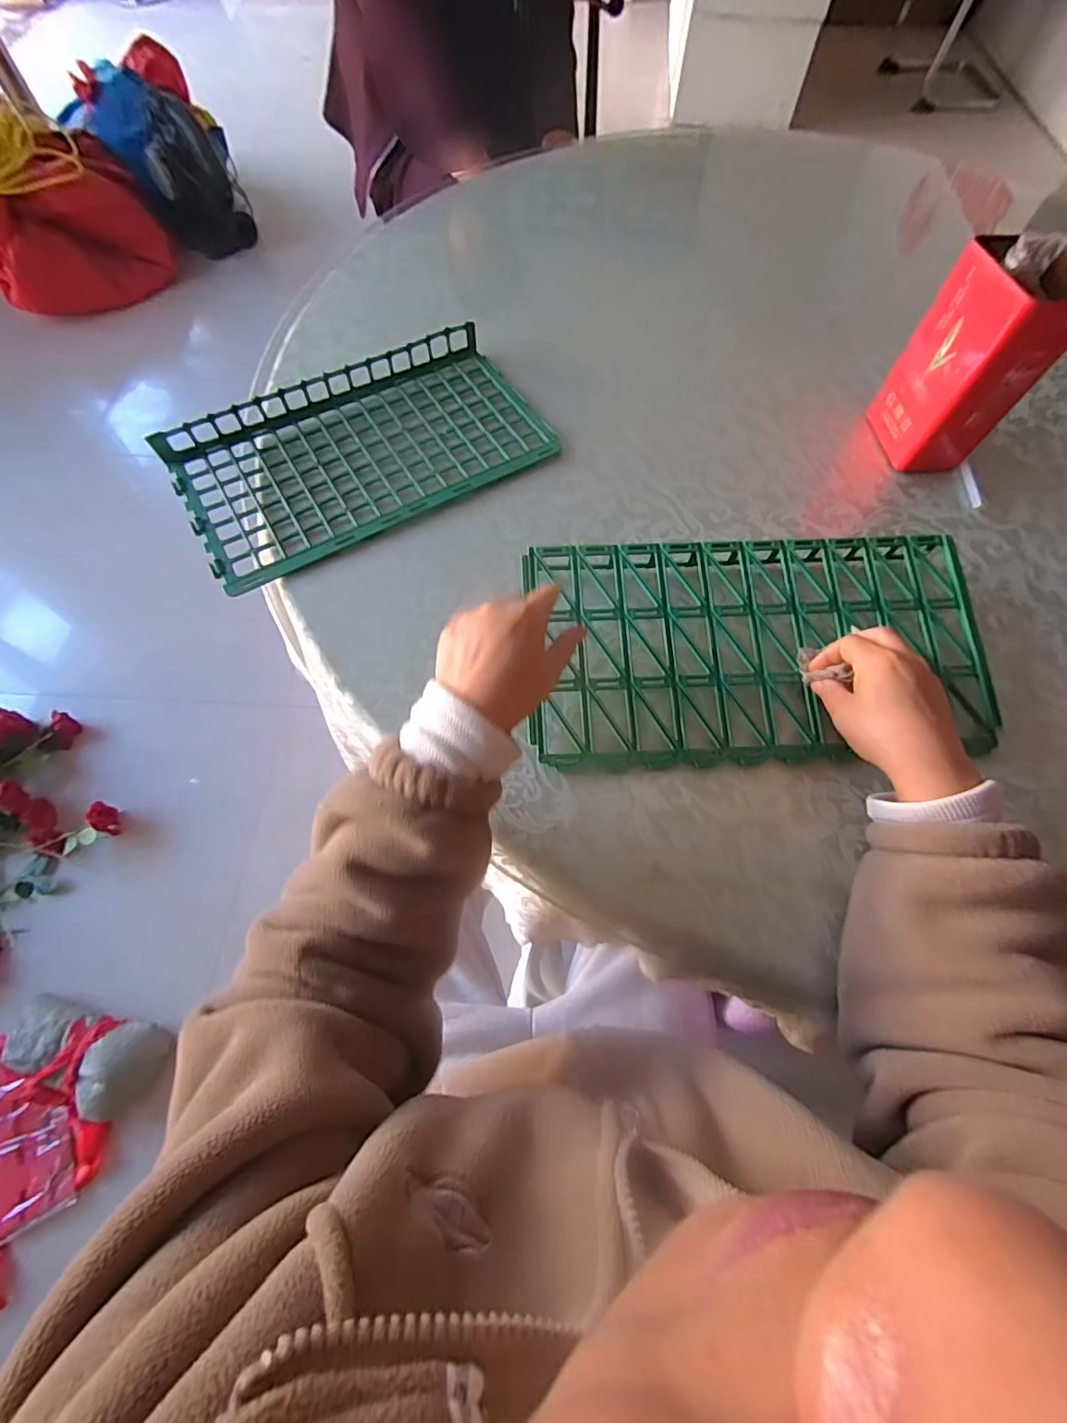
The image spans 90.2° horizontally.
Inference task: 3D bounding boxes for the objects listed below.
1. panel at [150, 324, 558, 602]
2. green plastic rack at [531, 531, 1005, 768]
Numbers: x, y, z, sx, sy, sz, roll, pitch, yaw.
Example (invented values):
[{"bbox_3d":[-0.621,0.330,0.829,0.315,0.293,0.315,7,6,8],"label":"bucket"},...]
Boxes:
[{"bbox_3d":[-0.174,-0.273,0.545,0.359,0.034,0.196,-28,69,-13],"label":"panel"},{"bbox_3d":[0.183,-0.055,0.445,0.369,0.043,0.190,-2,66,-2],"label":"green plastic rack"}]

